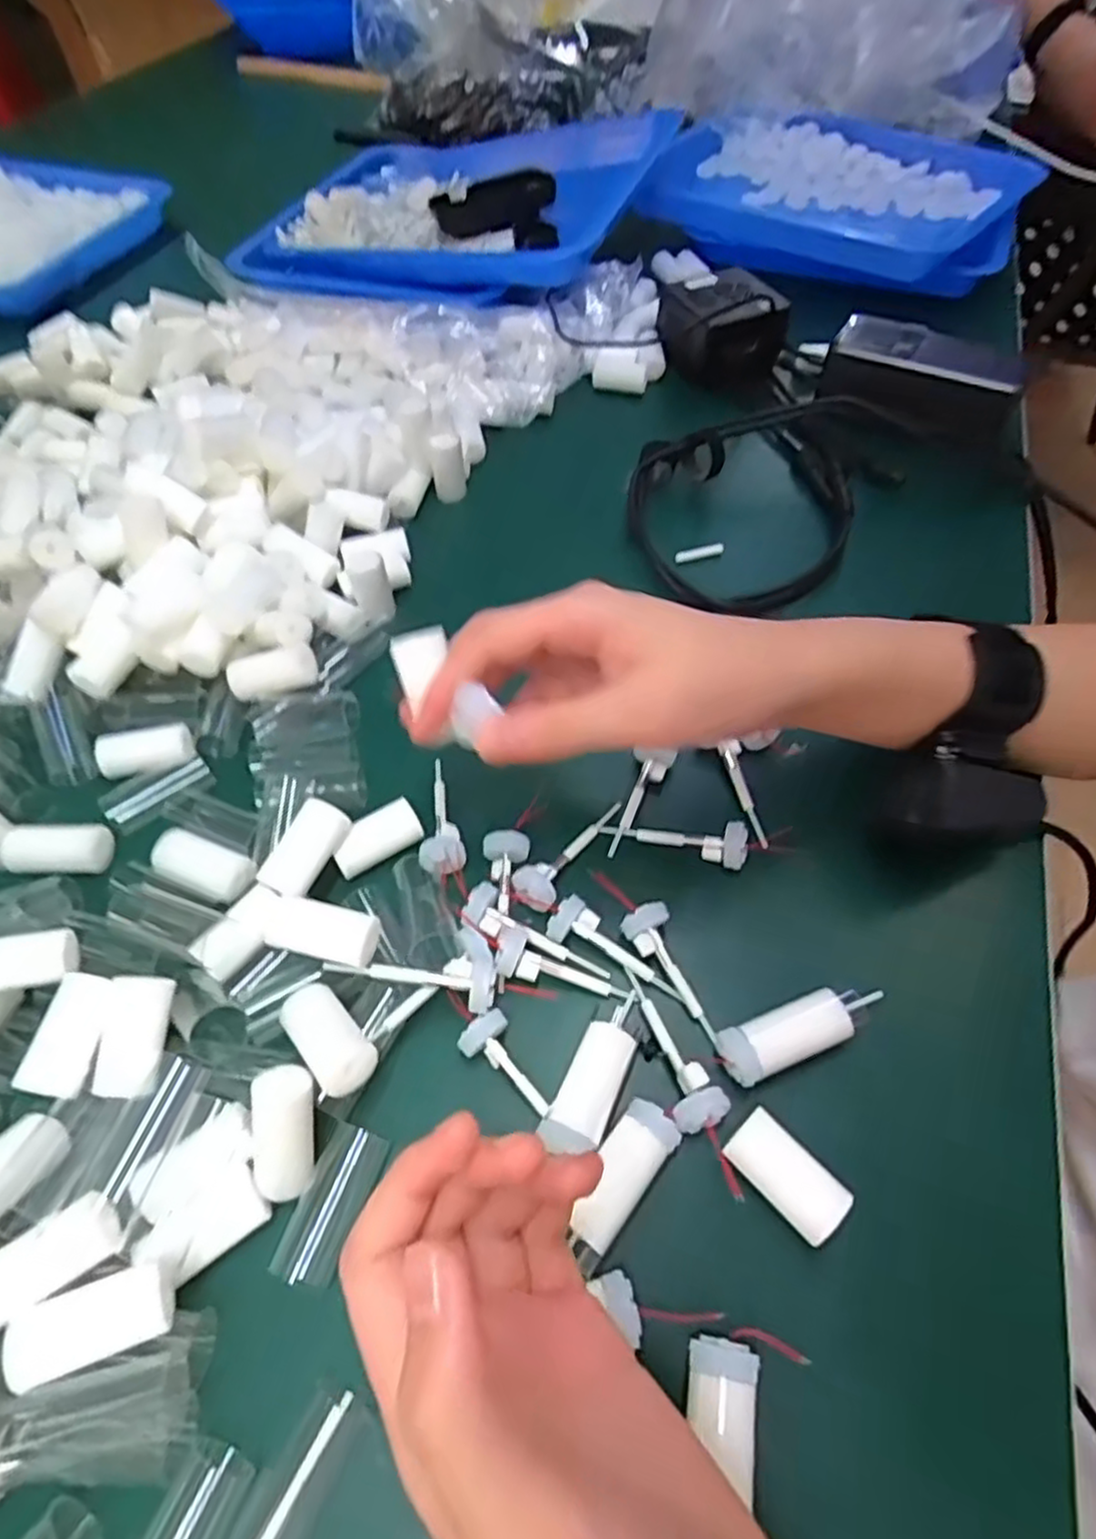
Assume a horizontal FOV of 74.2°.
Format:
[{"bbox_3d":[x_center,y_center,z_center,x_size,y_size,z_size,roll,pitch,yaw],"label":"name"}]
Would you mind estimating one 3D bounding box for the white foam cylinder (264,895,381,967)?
[{"bbox_3d":[-0.089,0.068,0.293,0.044,0.023,0.020,11,56,8],"label":"white foam cylinder"}]

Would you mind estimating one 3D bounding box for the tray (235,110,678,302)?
[{"bbox_3d":[-0.081,-0.522,0.655,0.336,0.065,0.283,11,56,8],"label":"tray"}]

